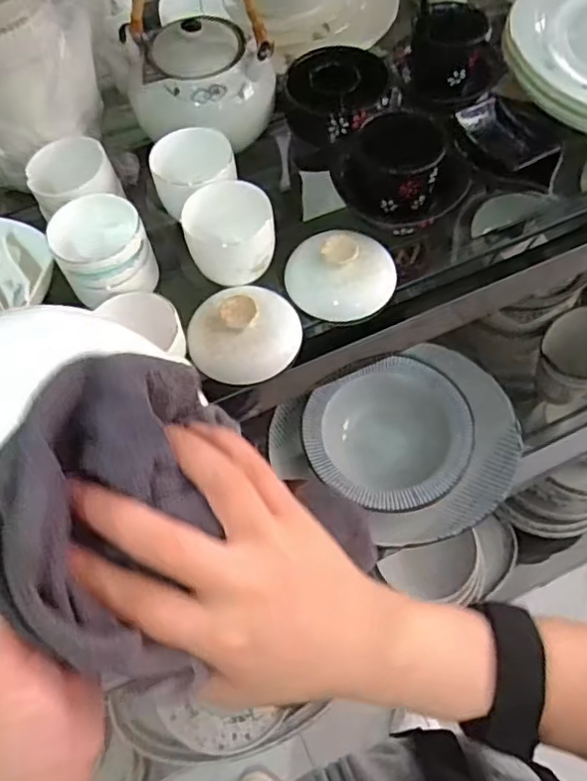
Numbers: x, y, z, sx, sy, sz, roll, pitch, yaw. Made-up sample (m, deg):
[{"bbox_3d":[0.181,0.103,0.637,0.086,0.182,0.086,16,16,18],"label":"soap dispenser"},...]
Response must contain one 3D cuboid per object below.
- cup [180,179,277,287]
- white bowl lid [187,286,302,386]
[{"bbox_3d":[-0.051,-0.130,0.511,0.069,0.052,0.062,-20,63,-8],"label":"cup"},{"bbox_3d":[-0.041,-0.052,0.504,0.091,0.034,0.091,17,64,10],"label":"white bowl lid"}]

